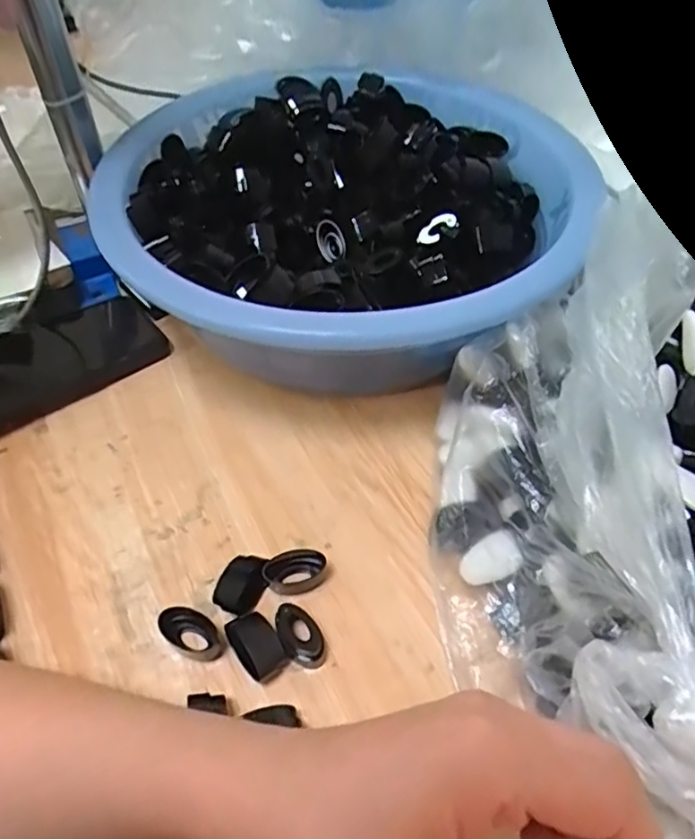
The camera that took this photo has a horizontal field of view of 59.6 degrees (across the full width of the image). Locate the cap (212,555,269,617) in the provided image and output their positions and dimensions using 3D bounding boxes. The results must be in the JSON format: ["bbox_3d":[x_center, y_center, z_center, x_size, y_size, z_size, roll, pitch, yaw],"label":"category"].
[{"bbox_3d":[-0.058,0.092,0.334,0.023,0.018,0.032,22,54,18],"label":"cap"}]

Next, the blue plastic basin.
[{"bbox_3d":[-0.007,-0.165,0.480,0.323,0.111,0.364,-26,55,-19],"label":"blue plastic basin"}]

